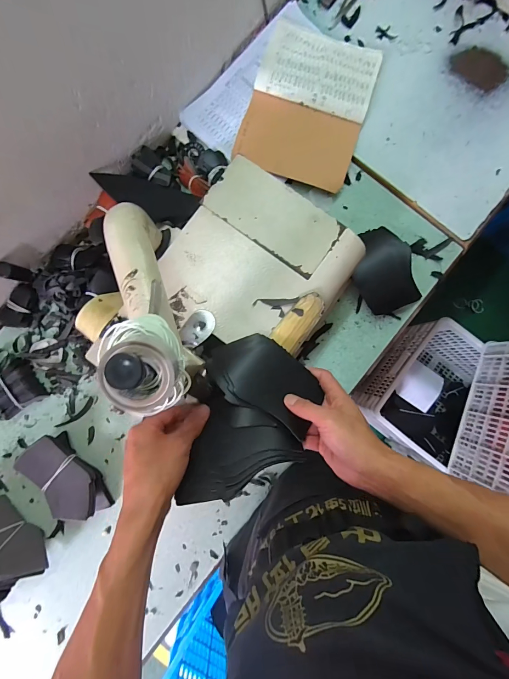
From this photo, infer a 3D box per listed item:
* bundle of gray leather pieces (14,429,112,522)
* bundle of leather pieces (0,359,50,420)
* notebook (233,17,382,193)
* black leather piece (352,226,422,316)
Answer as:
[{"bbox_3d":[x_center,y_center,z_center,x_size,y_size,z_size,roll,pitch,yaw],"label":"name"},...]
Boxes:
[{"bbox_3d":[-0.303,0.225,0.507,0.093,0.048,0.148,-34,89,-4],"label":"bundle of gray leather pieces"},{"bbox_3d":[-0.396,0.078,0.522,0.073,0.033,0.076,-36,89,-4],"label":"bundle of leather pieces"},{"bbox_3d":[0.098,-0.425,0.570,0.203,0.027,0.276,16,86,0],"label":"notebook"},{"bbox_3d":[0.223,-0.123,0.548,0.108,0.037,0.147,-15,87,-2],"label":"black leather piece"}]

